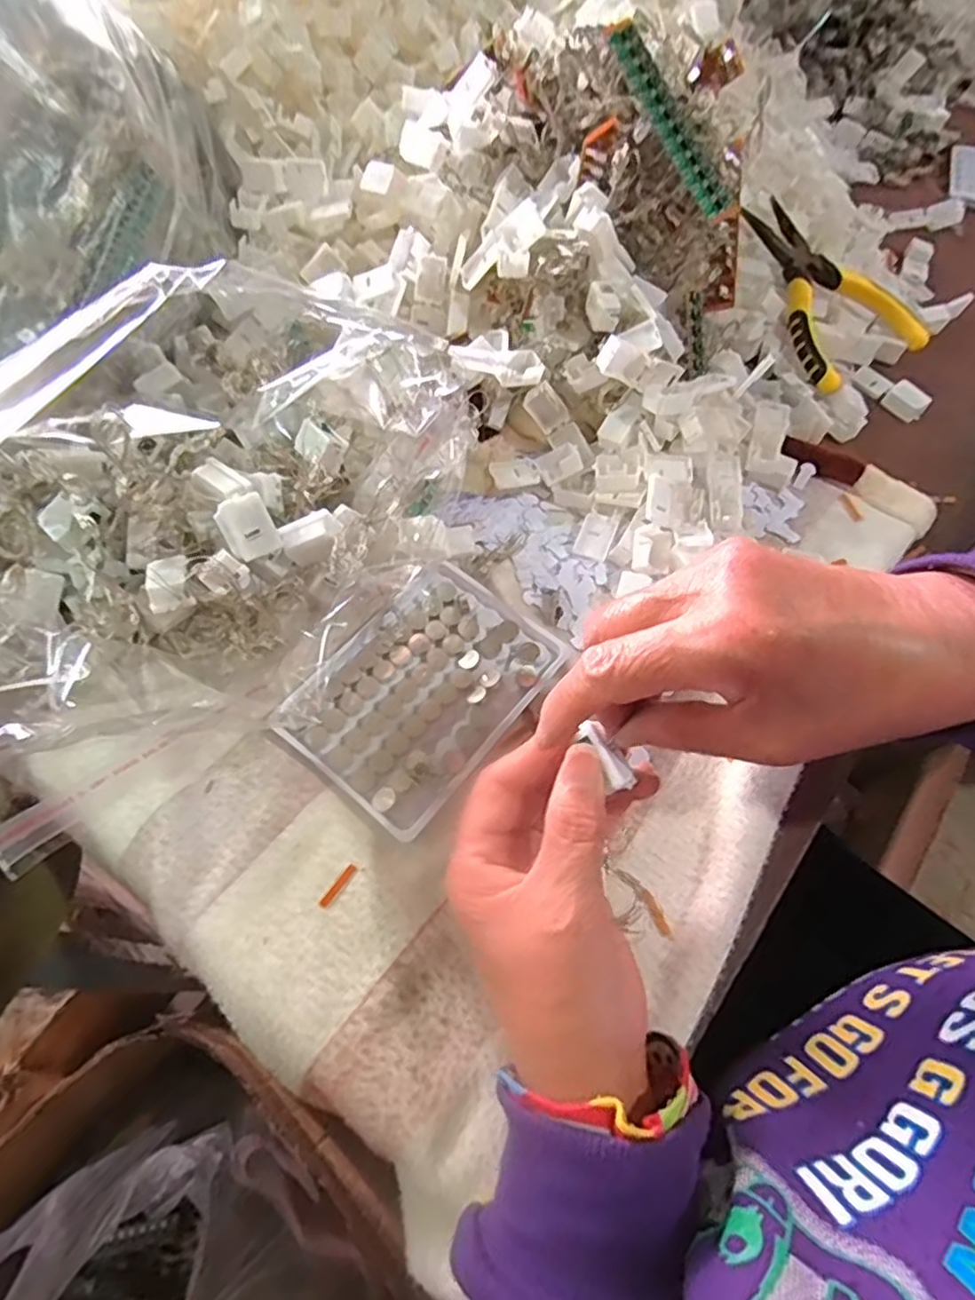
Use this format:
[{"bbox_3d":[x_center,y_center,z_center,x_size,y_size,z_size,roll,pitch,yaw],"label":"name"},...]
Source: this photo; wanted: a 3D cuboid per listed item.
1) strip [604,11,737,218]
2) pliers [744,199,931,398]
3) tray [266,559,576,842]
[{"bbox_3d":[0.106,-0.313,0.398,0.019,0.014,0.133,-32,93,-17],"label":"strip"},{"bbox_3d":[0.243,-0.260,0.484,0.093,0.036,0.149,-20,66,-12],"label":"pliers"},{"bbox_3d":[-0.030,0.017,0.340,0.092,0.011,0.130,38,68,15],"label":"tray"}]

